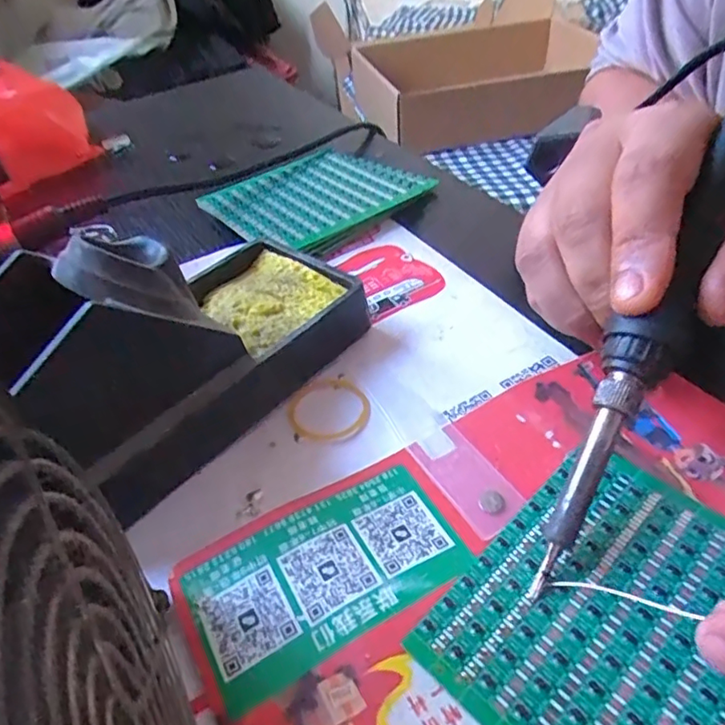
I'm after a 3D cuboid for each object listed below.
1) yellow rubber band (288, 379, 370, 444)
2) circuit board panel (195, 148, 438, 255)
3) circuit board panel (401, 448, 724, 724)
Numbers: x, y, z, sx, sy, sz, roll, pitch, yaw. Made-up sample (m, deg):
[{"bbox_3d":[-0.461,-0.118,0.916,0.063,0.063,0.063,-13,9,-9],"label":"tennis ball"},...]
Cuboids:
[{"bbox_3d":[-0.014,0.017,0.226,0.031,0.004,0.033,-3,42,3],"label":"yellow rubber band"},{"bbox_3d":[-0.025,-0.101,0.342,0.113,0.007,0.093,-32,48,-26],"label":"circuit board panel"},{"bbox_3d":[0.079,0.073,0.150,0.093,0.004,0.099,-36,50,-29],"label":"circuit board panel"}]

